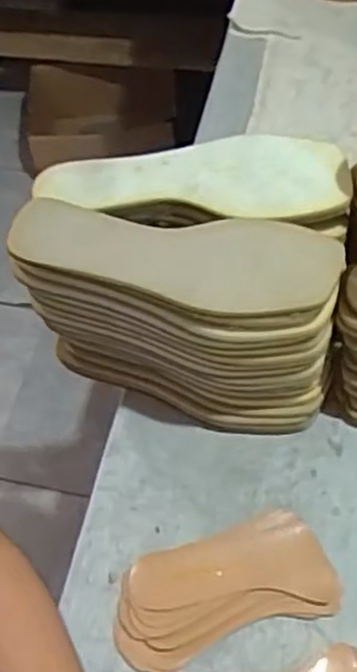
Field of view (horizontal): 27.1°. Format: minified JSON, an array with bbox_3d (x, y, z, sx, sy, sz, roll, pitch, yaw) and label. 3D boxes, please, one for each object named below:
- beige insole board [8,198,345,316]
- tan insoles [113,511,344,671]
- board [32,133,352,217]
[{"bbox_3d":[-0.003,-0.061,0.537,0.233,0.022,0.084,6,58,8],"label":"beige insole board"},{"bbox_3d":[0.034,0.199,0.585,0.170,0.018,0.086,-17,58,-6],"label":"tan insoles"},{"bbox_3d":[0.008,-0.123,0.580,0.239,0.010,0.074,-1,70,10],"label":"board"}]

